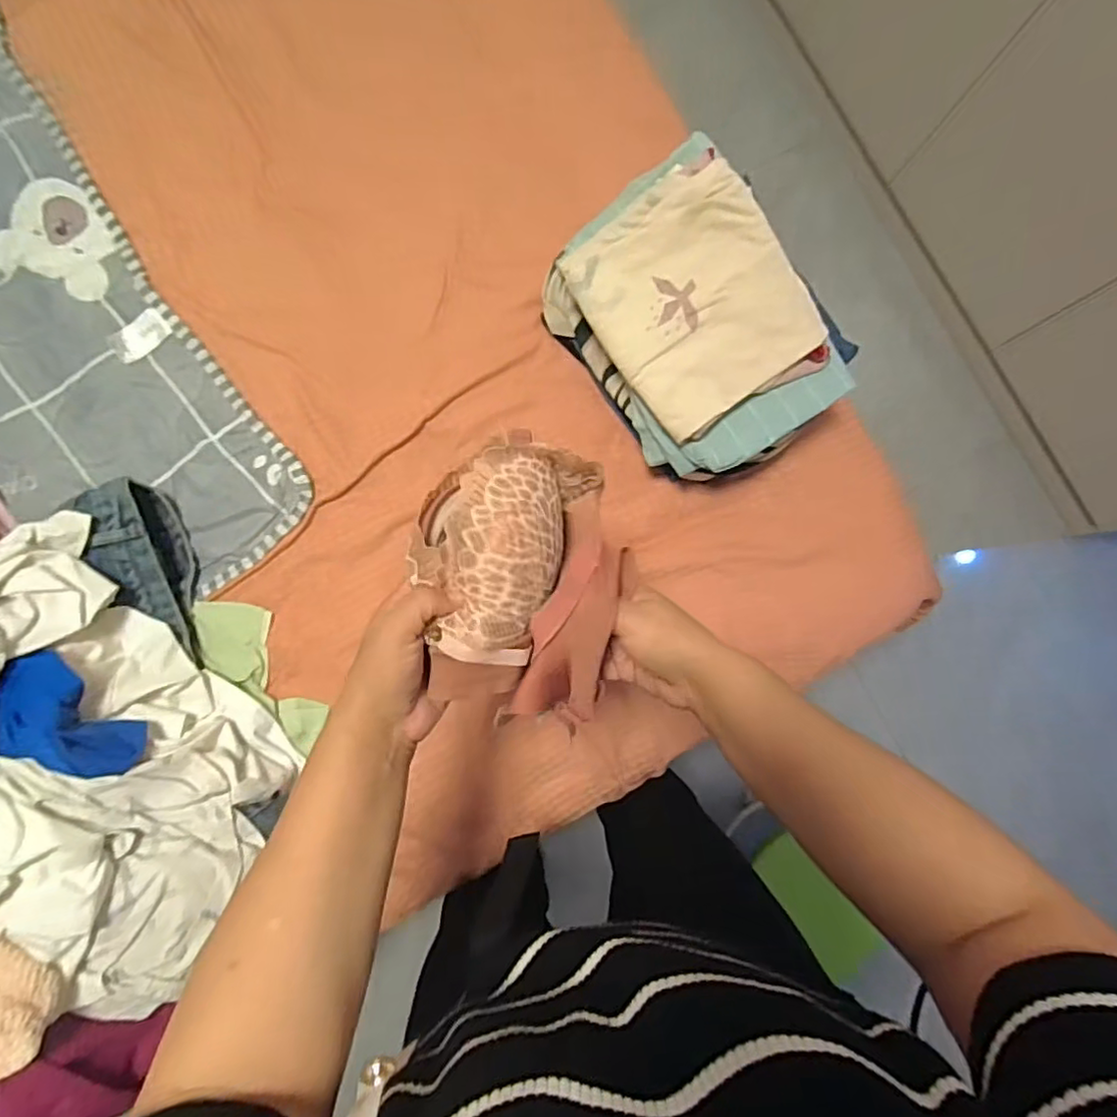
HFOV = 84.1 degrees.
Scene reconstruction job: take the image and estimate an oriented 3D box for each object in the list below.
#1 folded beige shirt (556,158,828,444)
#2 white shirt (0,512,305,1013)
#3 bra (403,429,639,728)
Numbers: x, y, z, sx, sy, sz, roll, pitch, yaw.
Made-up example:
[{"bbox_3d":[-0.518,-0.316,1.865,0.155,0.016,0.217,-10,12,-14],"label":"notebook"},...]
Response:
[{"bbox_3d":[0.147,-0.274,0.647,0.201,0.056,0.229,-33,87,-6],"label":"folded beige shirt"},{"bbox_3d":[-0.485,0.169,0.585,0.390,0.192,0.303,38,83,0],"label":"white shirt"},{"bbox_3d":[-0.026,0.012,0.417,0.137,0.066,0.175,10,85,-1],"label":"bra"}]

